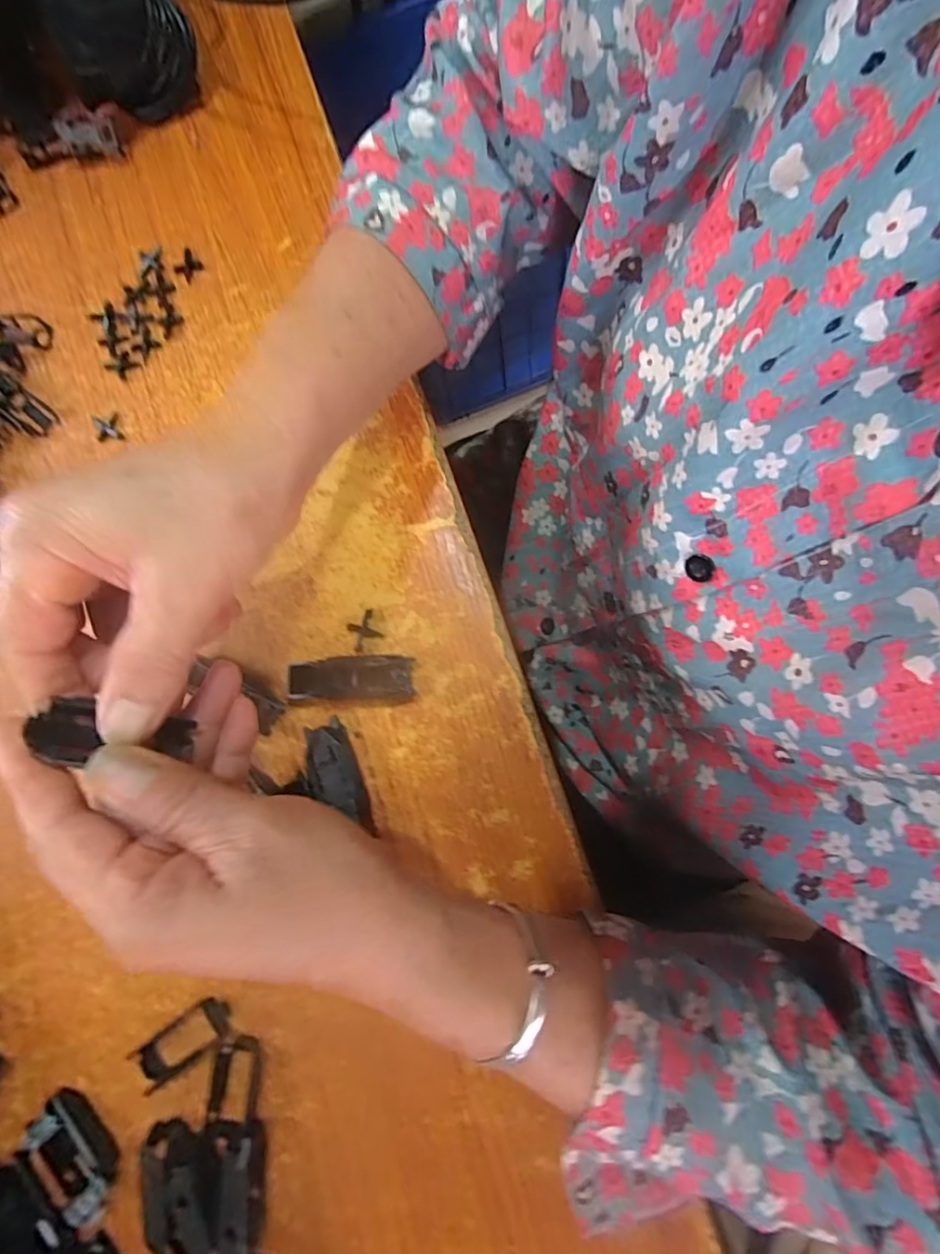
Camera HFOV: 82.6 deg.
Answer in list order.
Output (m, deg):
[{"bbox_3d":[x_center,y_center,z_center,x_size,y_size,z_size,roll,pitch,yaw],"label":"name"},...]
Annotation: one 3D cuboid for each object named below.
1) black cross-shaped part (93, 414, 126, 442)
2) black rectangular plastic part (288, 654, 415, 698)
[{"bbox_3d":[-0.222,-0.122,0.327,0.017,0.004,0.019,-15,80,-3],"label":"black cross-shaped part"},{"bbox_3d":[-0.063,0.026,0.282,0.064,0.014,0.021,0,80,-1],"label":"black rectangular plastic part"}]

